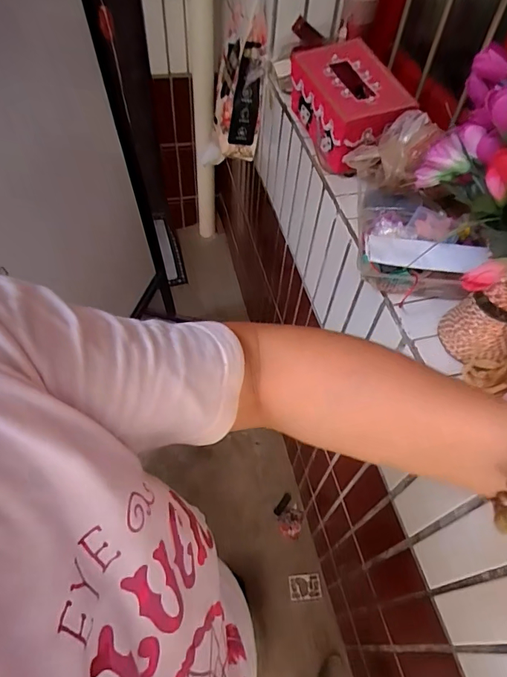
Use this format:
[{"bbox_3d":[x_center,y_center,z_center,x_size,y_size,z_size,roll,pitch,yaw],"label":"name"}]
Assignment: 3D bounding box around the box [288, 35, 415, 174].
[{"bbox_3d":[0.174,-0.412,0.764,0.146,0.125,0.220,-16,57,-15],"label":"box"}]

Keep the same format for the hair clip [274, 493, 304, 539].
[{"bbox_3d":[0.107,0.531,1.286,0.075,0.019,0.123,-13,56,-13],"label":"hair clip"}]

